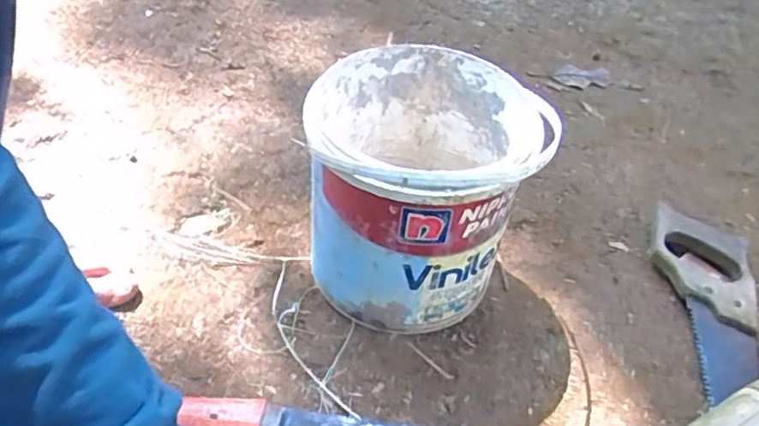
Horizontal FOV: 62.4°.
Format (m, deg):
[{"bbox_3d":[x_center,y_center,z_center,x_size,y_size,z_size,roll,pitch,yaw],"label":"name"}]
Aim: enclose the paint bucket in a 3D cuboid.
[{"bbox_3d":[0.029,-0.023,0.553,0.178,0.204,0.184,4,45,-4],"label":"paint bucket"}]

